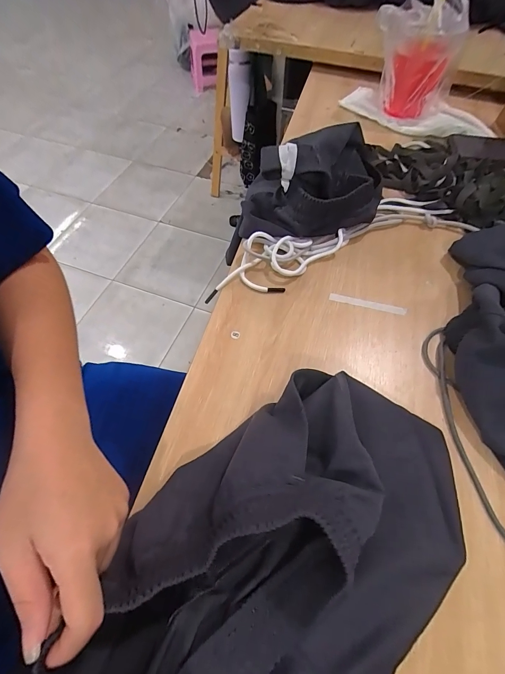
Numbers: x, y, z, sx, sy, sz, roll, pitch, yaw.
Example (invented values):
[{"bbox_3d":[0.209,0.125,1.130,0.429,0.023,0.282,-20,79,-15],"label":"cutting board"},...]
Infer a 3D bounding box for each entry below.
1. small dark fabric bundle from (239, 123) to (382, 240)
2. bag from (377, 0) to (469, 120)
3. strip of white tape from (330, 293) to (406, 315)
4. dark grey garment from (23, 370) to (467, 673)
[{"bbox_3d":[0.092,-0.232,0.488,0.193,0.094,0.209,15,62,10],"label":"small dark fabric bundle"},{"bbox_3d":[0.310,-0.539,0.611,0.130,0.180,0.135,-25,63,-12],"label":"bag"},{"bbox_3d":[0.152,-0.043,0.433,0.098,0.004,0.011,13,73,8],"label":"strip of white tape"},{"bbox_3d":[0.013,0.175,0.238,0.372,0.083,0.205,-40,67,-19],"label":"dark grey garment"}]

